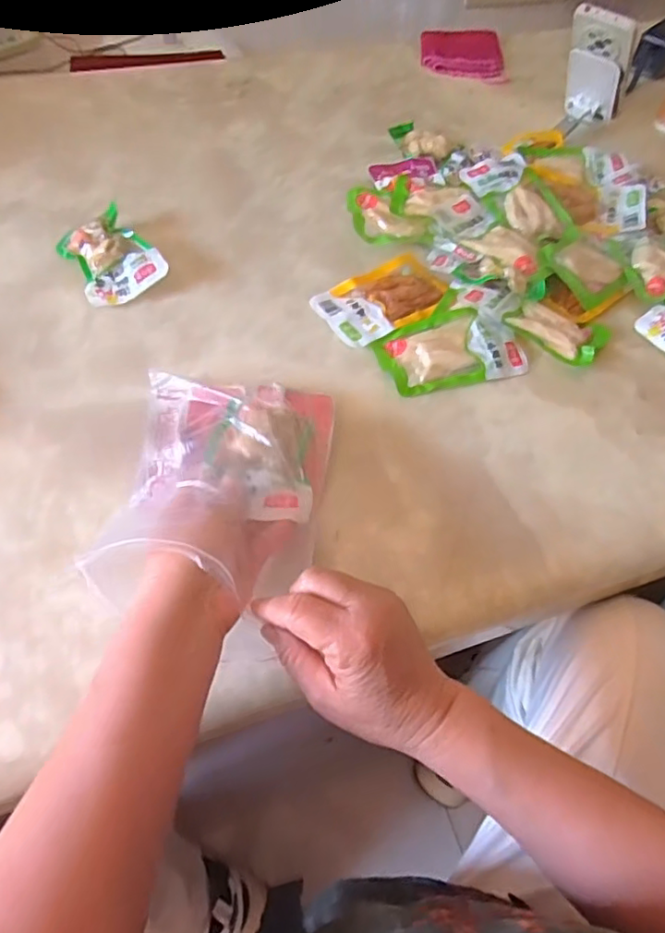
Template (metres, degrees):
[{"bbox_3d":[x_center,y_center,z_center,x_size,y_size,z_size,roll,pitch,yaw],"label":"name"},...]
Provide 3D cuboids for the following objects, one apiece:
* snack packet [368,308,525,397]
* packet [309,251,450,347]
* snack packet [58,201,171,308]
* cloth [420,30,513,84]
[{"bbox_3d":[0.109,-0.109,0.554,0.133,0.019,0.077,-15,59,-13],"label":"snack packet"},{"bbox_3d":[0.053,-0.167,0.588,0.128,0.011,0.081,-27,63,-20],"label":"packet"},{"bbox_3d":[-0.219,-0.205,0.588,0.075,0.032,0.099,-29,64,-21],"label":"snack packet"},{"bbox_3d":[0.204,-0.645,0.924,0.131,0.020,0.167,7,57,0],"label":"cloth"}]

